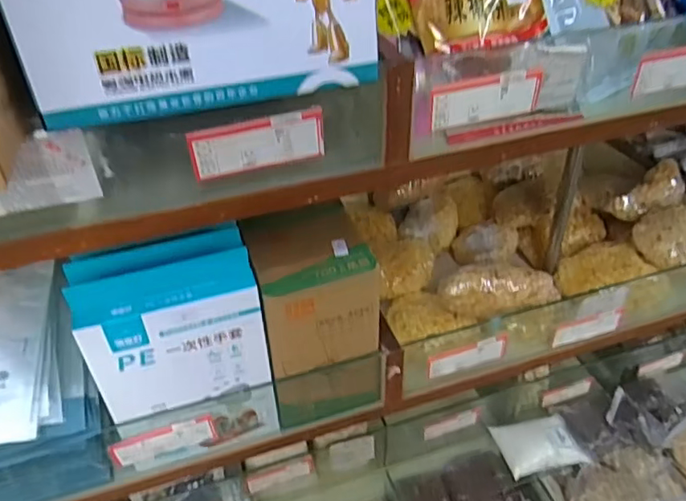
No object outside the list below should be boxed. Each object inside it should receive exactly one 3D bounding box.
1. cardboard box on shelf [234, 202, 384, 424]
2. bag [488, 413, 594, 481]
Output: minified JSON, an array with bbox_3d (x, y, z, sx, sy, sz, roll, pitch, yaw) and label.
[{"bbox_3d":[-0.027,0.071,0.569,0.105,0.187,0.101,-11,37,-11],"label":"cardboard box on shelf"},{"bbox_3d":[0.288,0.282,0.832,0.113,0.022,0.081,-10,37,-11],"label":"bag"}]

